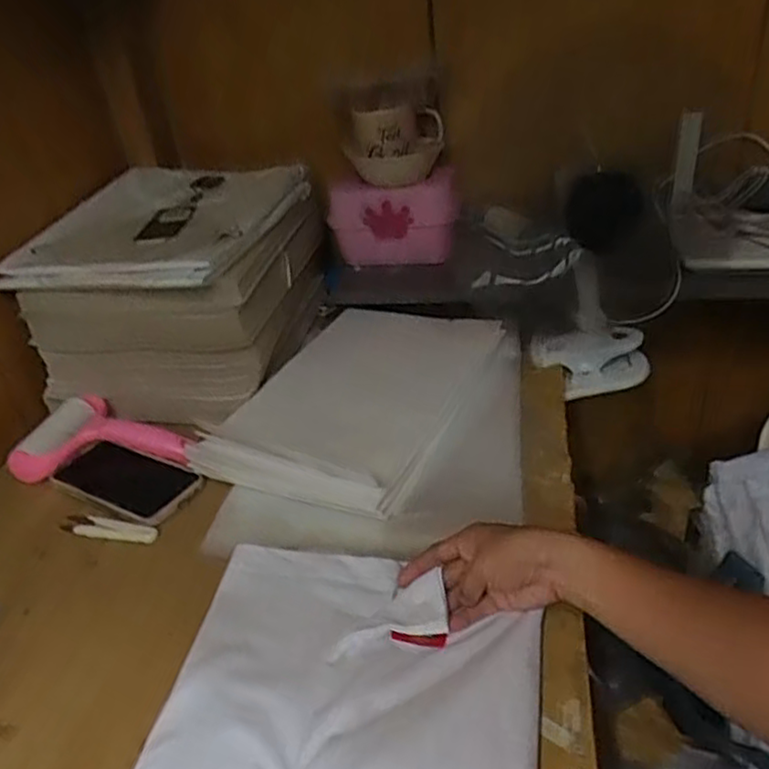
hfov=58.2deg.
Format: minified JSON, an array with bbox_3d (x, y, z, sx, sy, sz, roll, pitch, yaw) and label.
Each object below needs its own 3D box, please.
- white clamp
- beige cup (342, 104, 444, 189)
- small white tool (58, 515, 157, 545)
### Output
[{"bbox_3d":[0.246,-0.027,0.818,0.138,0.065,0.043,-7,31,1],"label":"white clamp"},{"bbox_3d":[0.013,-0.317,0.910,0.129,0.090,0.103,-3,31,6],"label":"beige cup"},{"bbox_3d":[-0.260,0.137,0.652,0.104,0.006,0.022,4,33,18],"label":"small white tool"}]

